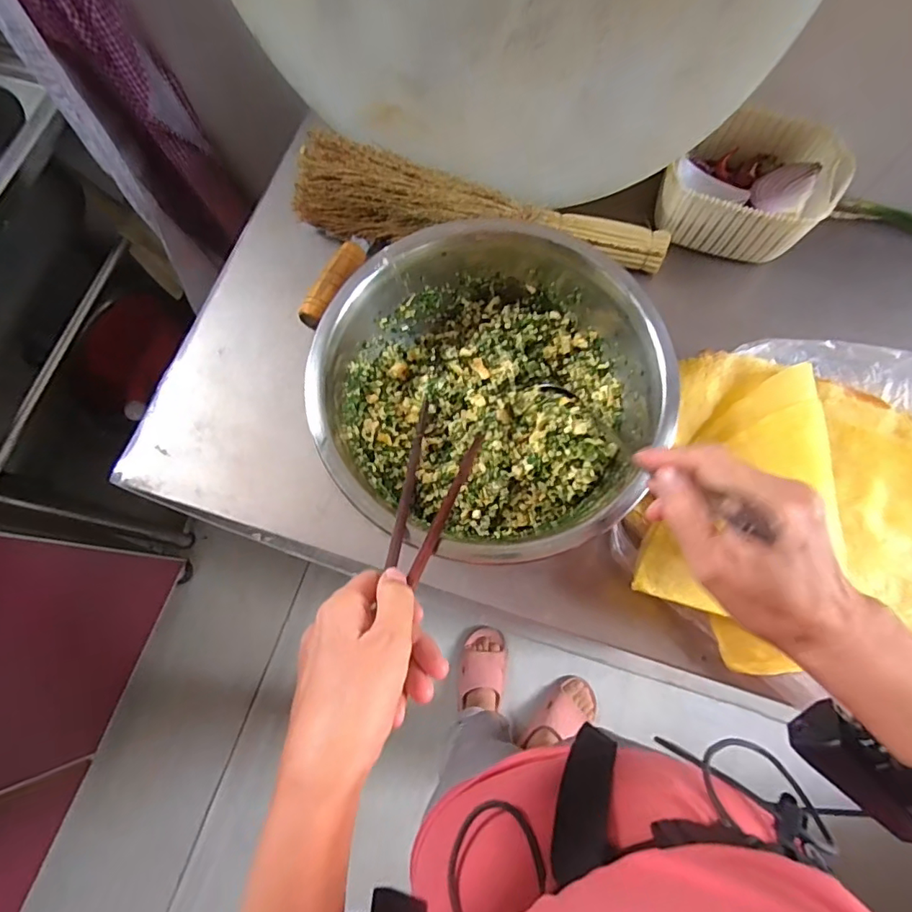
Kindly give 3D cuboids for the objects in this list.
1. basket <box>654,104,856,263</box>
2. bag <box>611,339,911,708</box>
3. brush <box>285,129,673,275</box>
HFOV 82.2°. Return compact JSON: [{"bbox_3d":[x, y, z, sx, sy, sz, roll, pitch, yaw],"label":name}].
[{"bbox_3d":[0.281,-0.261,0.520,0.152,0.084,0.117,17,76,5],"label":"basket"},{"bbox_3d":[0.334,0.041,0.410,0.360,0.067,0.275,17,76,5],"label":"bag"},{"bbox_3d":[0.023,-0.239,0.518,0.370,0.049,0.076,13,75,4],"label":"brush"}]

